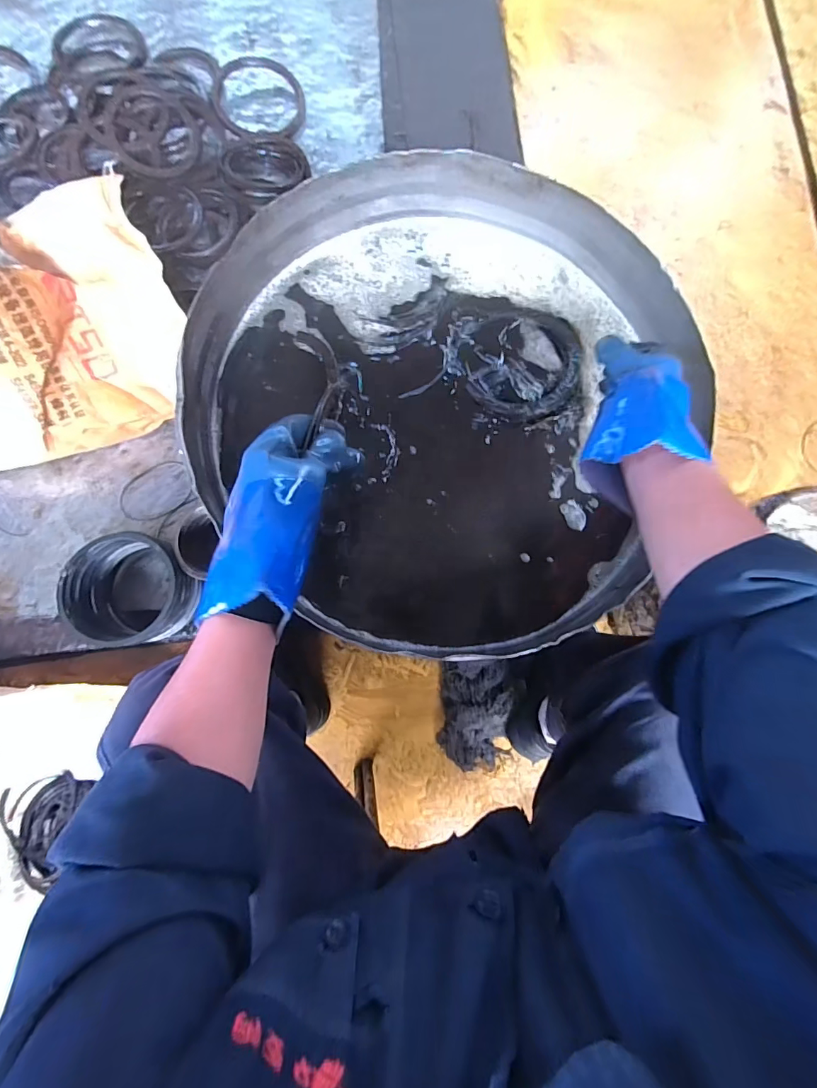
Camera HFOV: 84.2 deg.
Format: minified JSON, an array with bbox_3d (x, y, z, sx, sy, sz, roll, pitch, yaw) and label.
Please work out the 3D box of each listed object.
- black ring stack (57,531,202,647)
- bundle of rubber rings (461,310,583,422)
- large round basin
[{"bbox_3d":[-0.435,0.070,0.723,0.150,0.132,0.162,-4,86,-7],"label":"black ring stack"},{"bbox_3d":[0.148,-0.231,0.577,0.147,0.018,0.152,0,87,-4],"label":"bundle of rubber rings"},{"bbox_3d":[0.036,-0.159,0.515,0.513,0.087,0.531,0,87,-4],"label":"large round basin"}]

